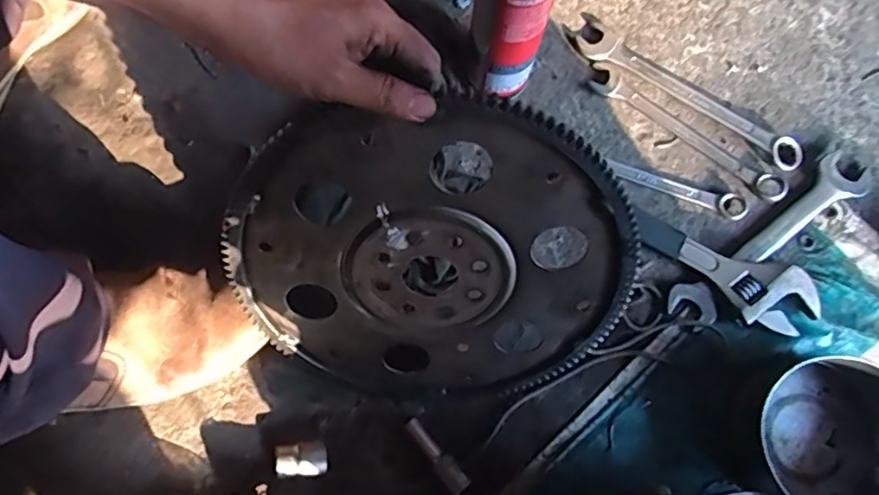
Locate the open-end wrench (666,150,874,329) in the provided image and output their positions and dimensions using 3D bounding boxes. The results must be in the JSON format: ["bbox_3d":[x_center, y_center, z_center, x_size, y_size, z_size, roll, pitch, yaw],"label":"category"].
[{"bbox_3d":[0.323,-0.011,0.586,0.251,0.008,0.049,-36,81,-8],"label":"open-end wrench"}]

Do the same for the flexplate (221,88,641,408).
[{"bbox_3d":[-0.005,0.026,0.453,0.285,0.290,0.009,-6,40,7],"label":"flexplate"}]

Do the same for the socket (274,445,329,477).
[{"bbox_3d":[-0.118,0.181,0.515,0.044,0.025,0.024,4,78,0],"label":"socket"}]

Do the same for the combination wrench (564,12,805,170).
[{"bbox_3d":[0.247,-0.156,0.613,0.263,0.010,0.043,36,79,6],"label":"combination wrench"}]

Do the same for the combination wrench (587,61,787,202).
[{"bbox_3d":[0.247,-0.115,0.606,0.220,0.011,0.031,36,79,7],"label":"combination wrench"}]

